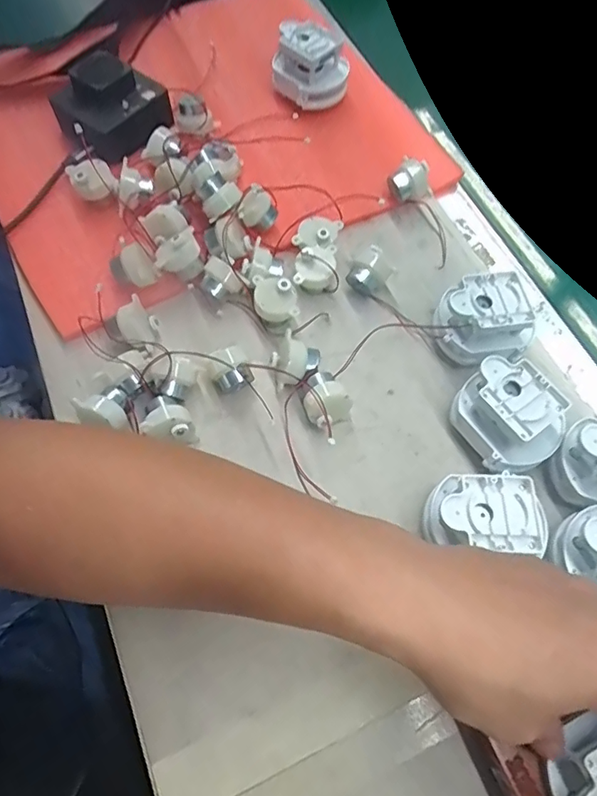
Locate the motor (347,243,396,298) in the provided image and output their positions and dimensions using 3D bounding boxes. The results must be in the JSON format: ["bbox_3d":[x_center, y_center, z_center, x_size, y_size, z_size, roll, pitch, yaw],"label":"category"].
[{"bbox_3d":[0.055,-0.099,0.402,0.034,0.028,0.025,-36,59,17],"label":"motor"}]

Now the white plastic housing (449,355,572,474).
[{"bbox_3d":[0.138,0.014,0.343,0.055,0.053,0.068,-28,69,-16],"label":"white plastic housing"}]

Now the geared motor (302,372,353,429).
[{"bbox_3d":[0.017,0.001,0.352,0.029,0.032,0.032,-29,70,-16],"label":"geared motor"}]

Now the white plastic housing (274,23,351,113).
[{"bbox_3d":[0.011,-0.306,0.473,0.060,0.052,0.060,-28,70,-14],"label":"white plastic housing"}]

